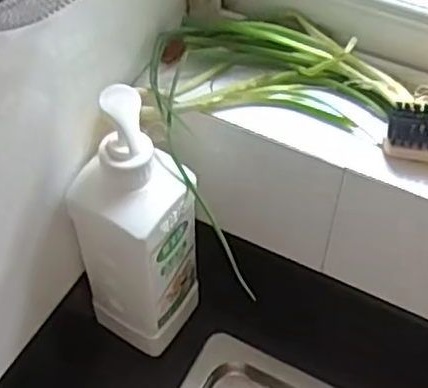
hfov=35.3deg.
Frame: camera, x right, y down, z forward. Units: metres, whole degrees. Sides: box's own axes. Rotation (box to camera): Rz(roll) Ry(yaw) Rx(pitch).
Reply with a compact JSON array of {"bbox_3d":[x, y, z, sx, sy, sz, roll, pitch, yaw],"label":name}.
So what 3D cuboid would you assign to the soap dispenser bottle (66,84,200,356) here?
[{"bbox_3d":[-0.065,0.026,0.548,0.075,0.268,0.075,28,56,20],"label":"soap dispenser bottle"}]

